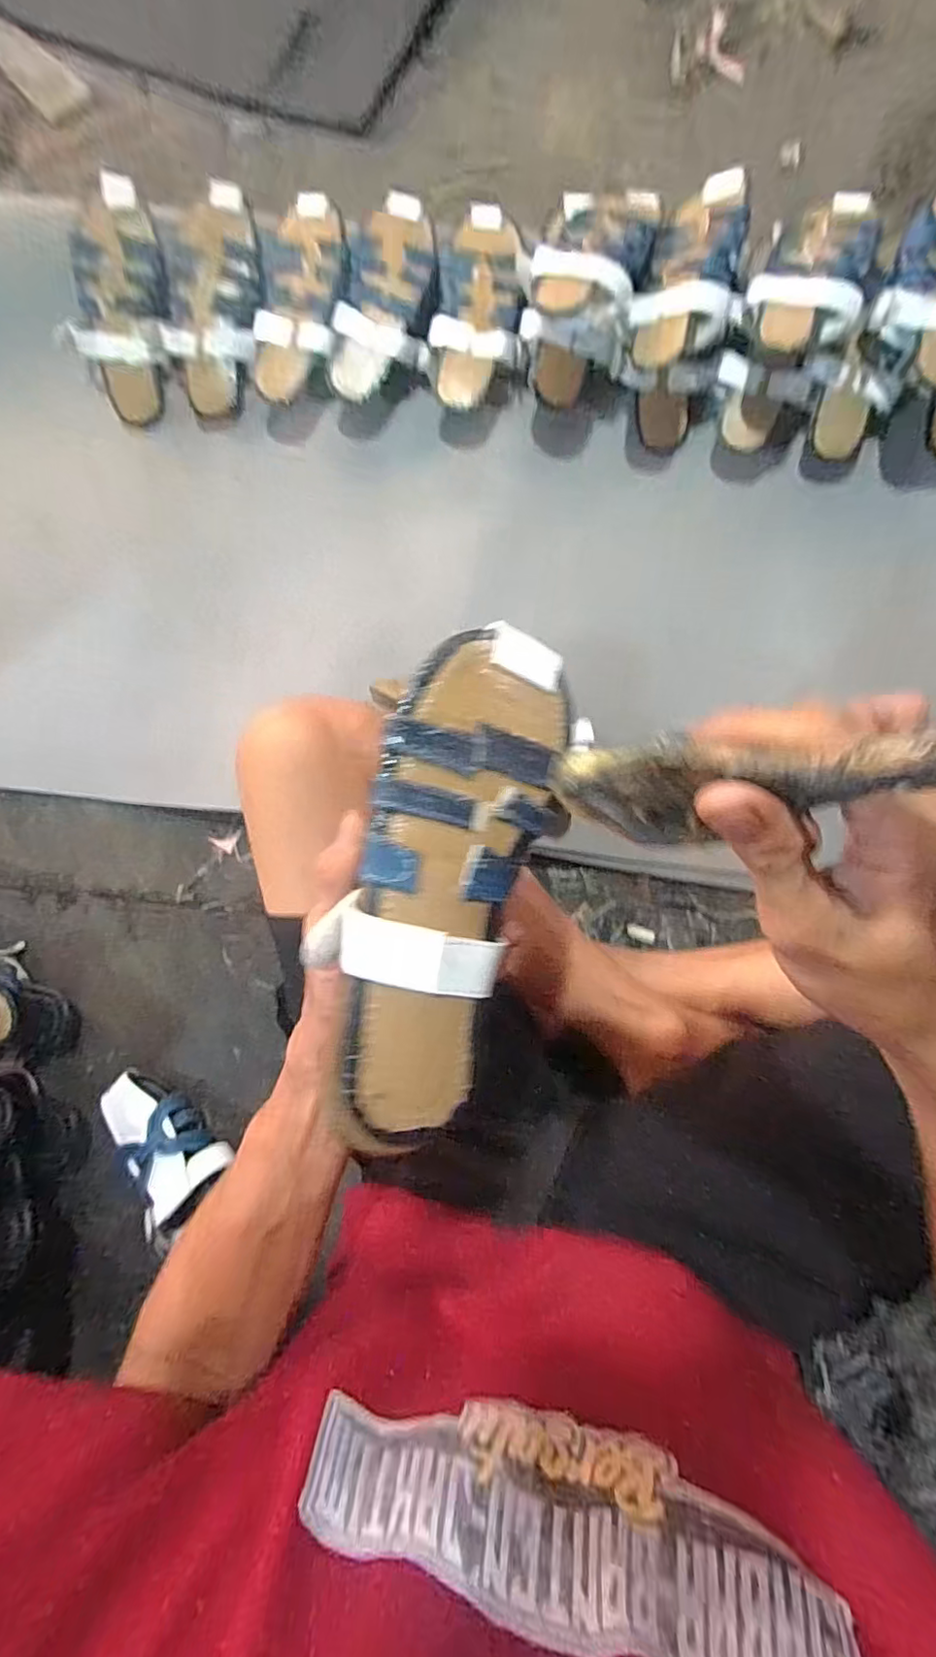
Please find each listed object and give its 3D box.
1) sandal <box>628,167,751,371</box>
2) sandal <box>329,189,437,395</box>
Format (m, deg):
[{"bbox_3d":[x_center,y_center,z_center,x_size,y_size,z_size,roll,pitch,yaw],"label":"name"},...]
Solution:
[{"bbox_3d":[0.233,-0.573,0.605,0.095,0.060,0.197,19,86,6],"label":"sandal"},{"bbox_3d":[-0.086,-0.598,0.679,0.108,0.061,0.227,12,85,6],"label":"sandal"}]

